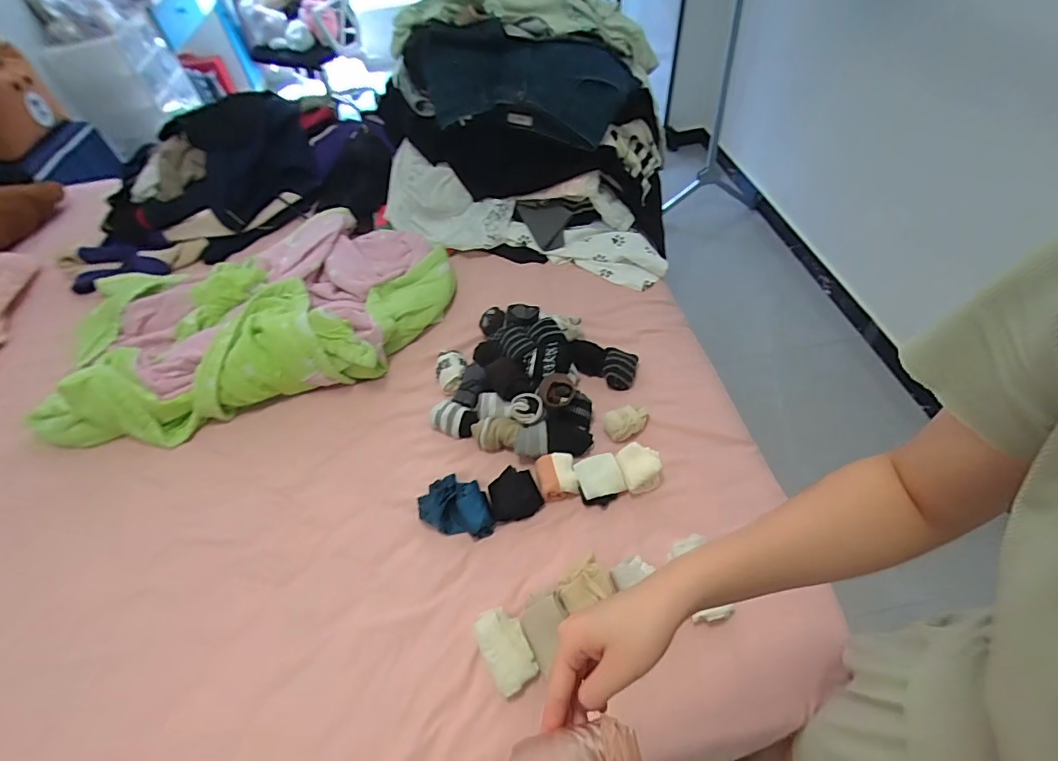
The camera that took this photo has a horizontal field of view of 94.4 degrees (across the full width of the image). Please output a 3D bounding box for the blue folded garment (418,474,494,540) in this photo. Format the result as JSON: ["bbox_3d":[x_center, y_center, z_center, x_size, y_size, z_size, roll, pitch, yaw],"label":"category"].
[{"bbox_3d":[-0.119,0.199,0.795,0.130,0.037,0.094,4,53,10],"label":"blue folded garment"}]

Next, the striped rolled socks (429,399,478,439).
[{"bbox_3d":[-0.138,0.071,0.895,0.095,0.036,0.057,23,59,23],"label":"striped rolled socks"}]

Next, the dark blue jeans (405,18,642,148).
[{"bbox_3d":[-0.024,-0.687,1.074,0.453,0.167,0.274,13,54,15],"label":"dark blue jeans"}]

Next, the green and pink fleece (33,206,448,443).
[{"bbox_3d":[-0.600,-0.190,1.065,0.840,0.110,0.566,-16,55,-6],"label":"green and pink fleece"}]

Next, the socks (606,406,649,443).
[{"bbox_3d":[0.175,0.071,0.860,0.079,0.031,0.049,-19,53,-10],"label":"socks"}]

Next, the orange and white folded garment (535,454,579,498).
[{"bbox_3d":[0.045,0.158,0.808,0.066,0.041,0.070,-8,52,1],"label":"orange and white folded garment"}]

